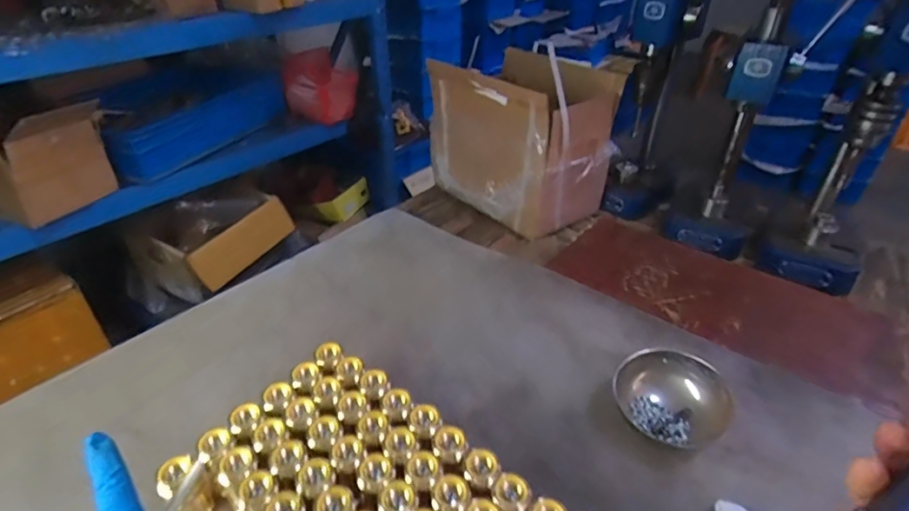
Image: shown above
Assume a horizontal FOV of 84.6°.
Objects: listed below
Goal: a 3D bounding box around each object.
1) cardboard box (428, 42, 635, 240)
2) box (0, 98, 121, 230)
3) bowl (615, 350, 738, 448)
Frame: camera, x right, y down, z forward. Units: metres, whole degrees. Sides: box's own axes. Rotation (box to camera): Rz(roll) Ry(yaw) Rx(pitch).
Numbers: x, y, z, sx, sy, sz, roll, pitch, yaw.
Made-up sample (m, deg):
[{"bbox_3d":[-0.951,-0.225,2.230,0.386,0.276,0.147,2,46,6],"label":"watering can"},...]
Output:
[{"bbox_3d":[0.124,-0.225,0.893,0.200,0.233,0.295,-27,45,-32],"label":"cardboard box"},{"bbox_3d":[-0.811,-0.194,0.933,0.204,0.214,0.244,22,39,27],"label":"box"},{"bbox_3d":[0.225,0.149,0.516,0.088,0.063,0.094,1,37,-1],"label":"bowl"}]

